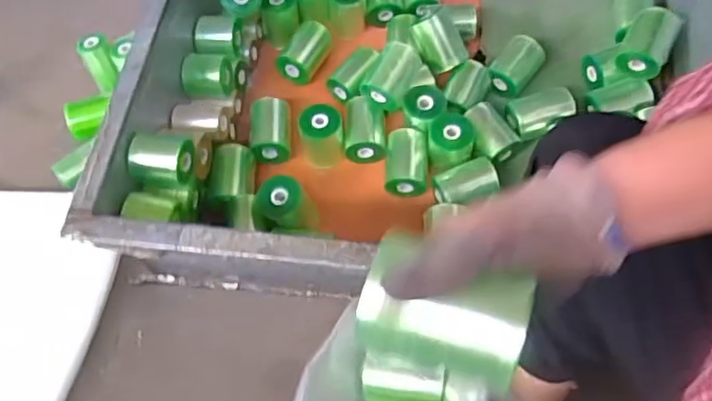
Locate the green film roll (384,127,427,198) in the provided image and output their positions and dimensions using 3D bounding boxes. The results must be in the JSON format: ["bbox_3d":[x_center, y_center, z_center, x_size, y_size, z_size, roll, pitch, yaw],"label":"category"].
[{"bbox_3d":[0.076,-0.055,0.893,0.061,0.061,0.095,2,55,5],"label":"green film roll"}]

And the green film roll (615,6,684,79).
[{"bbox_3d":[0.430,-0.232,0.875,0.065,0.072,0.095,24,61,17],"label":"green film roll"}]

